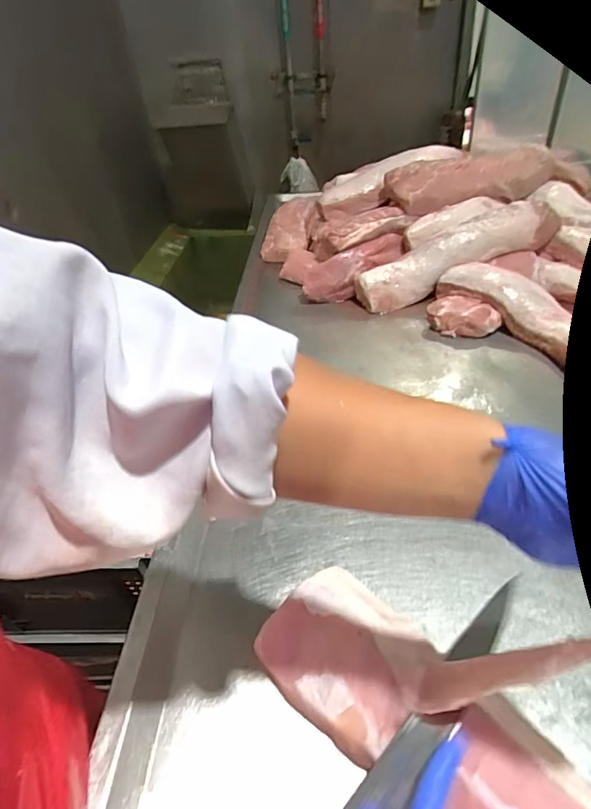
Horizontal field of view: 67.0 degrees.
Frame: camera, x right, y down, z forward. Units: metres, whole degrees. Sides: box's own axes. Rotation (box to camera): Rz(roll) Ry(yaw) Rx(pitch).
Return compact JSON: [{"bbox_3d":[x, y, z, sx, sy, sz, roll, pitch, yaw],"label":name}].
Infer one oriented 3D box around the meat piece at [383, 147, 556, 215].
[{"bbox_3d":[0.472,-0.578,1.139,0.508,0.098,0.141,-17,42,-12],"label":"meat piece"}]

